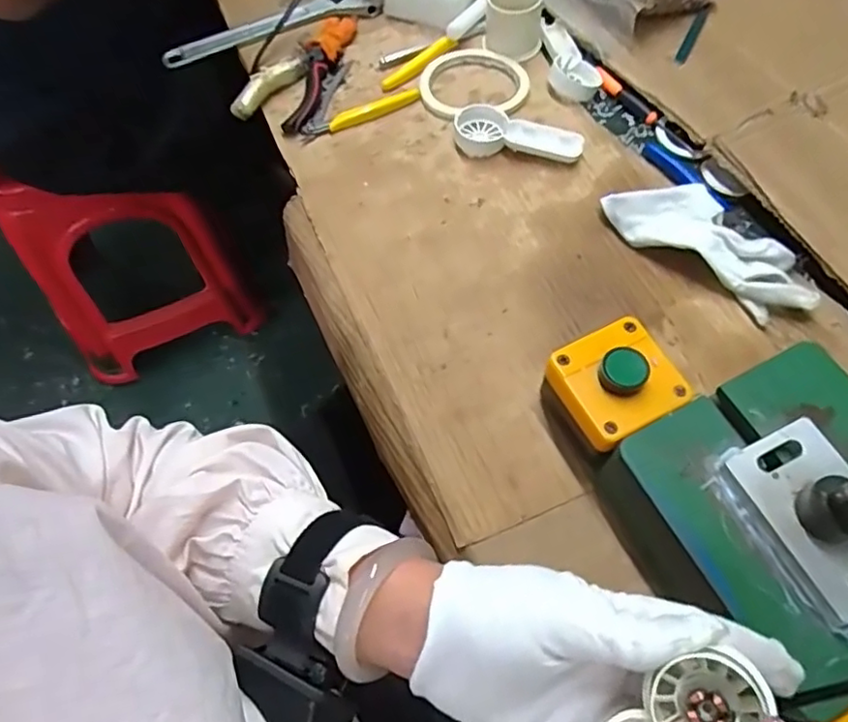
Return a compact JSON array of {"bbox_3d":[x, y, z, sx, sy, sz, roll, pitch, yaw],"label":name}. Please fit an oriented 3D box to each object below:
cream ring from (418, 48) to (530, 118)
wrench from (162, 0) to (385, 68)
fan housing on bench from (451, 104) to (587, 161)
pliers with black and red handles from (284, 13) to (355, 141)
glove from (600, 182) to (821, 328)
[{"bbox_3d":[0.046,-0.261,0.568,0.101,0.016,0.097,-1,63,2],"label":"cream ring"},{"bbox_3d":[-0.142,-0.343,0.617,0.243,0.019,0.054,-31,66,-13],"label":"wrench"},{"bbox_3d":[0.083,-0.199,0.535,0.110,0.018,0.040,9,64,6],"label":"fan housing on bench"},{"bbox_3d":[-0.097,-0.279,0.587,0.044,0.014,0.155,5,63,4],"label":"pliers with black and red handles"},{"bbox_3d":[0.220,-0.092,0.467,0.164,0.034,0.056,35,69,18],"label":"glove"}]

